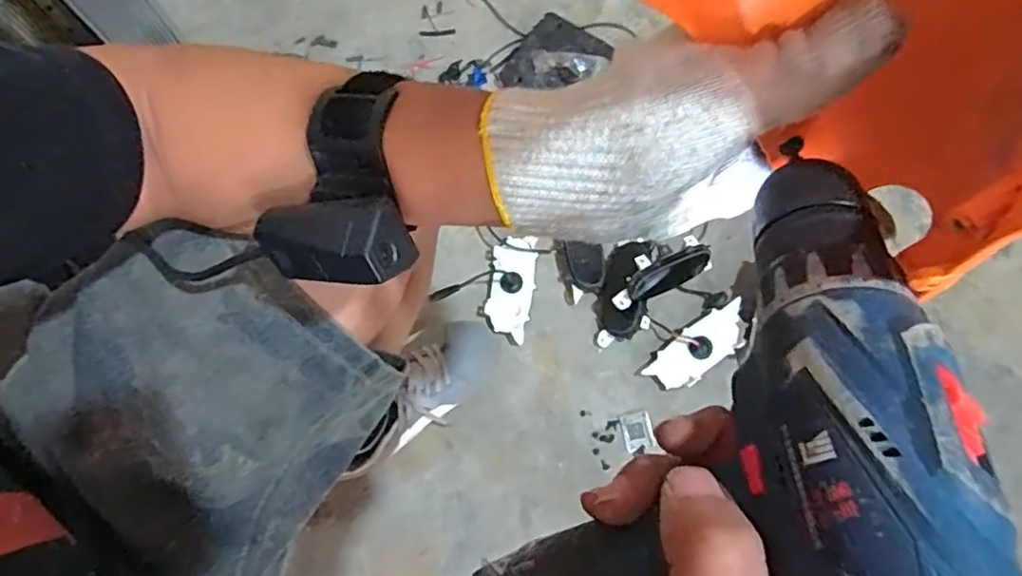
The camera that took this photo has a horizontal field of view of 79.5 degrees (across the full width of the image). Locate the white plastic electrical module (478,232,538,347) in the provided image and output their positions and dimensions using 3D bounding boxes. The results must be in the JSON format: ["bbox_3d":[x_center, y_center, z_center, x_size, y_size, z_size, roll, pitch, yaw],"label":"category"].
[{"bbox_3d":[-0.004,0.001,0.808,0.065,0.019,0.134,8,74,4],"label":"white plastic electrical module"}]

